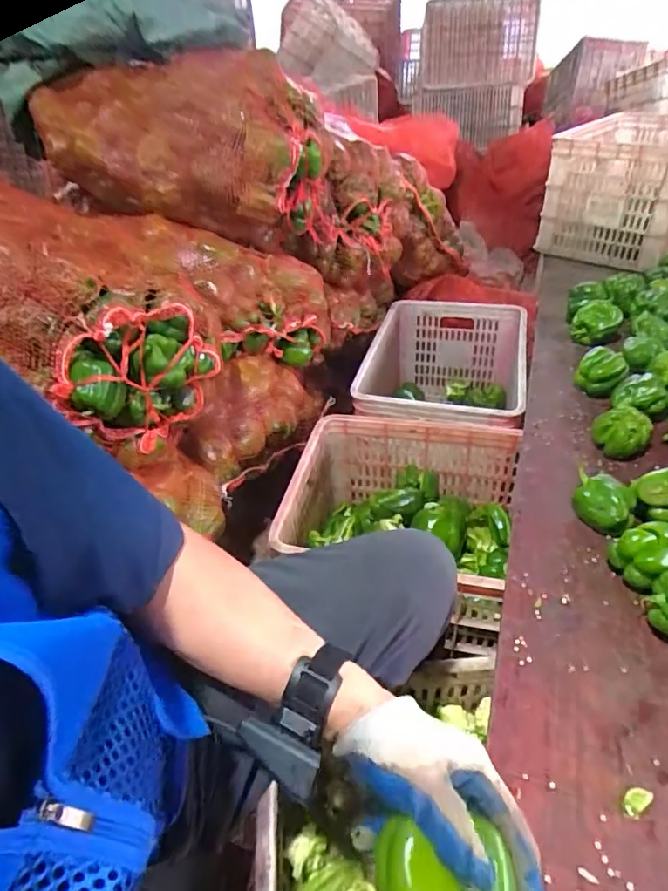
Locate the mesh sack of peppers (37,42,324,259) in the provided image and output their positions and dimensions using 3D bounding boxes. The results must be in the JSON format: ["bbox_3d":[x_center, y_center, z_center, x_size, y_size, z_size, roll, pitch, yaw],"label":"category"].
[{"bbox_3d":[-0.294,-0.623,1.121,0.551,0.311,0.348,18,44,25],"label":"mesh sack of peppers"}]

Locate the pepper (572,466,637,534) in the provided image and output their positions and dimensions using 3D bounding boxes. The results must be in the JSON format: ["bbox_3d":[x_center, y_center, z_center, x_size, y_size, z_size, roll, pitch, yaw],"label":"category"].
[{"bbox_3d":[0.358,0.074,0.694,0.078,0.055,0.068,21,46,28],"label":"pepper"}]

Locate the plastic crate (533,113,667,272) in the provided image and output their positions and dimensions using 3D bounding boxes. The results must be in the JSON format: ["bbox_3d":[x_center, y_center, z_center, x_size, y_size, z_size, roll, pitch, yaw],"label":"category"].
[{"bbox_3d":[0.840,-0.709,1.425,0.362,0.267,0.477,27,49,33],"label":"plastic crate"}]

